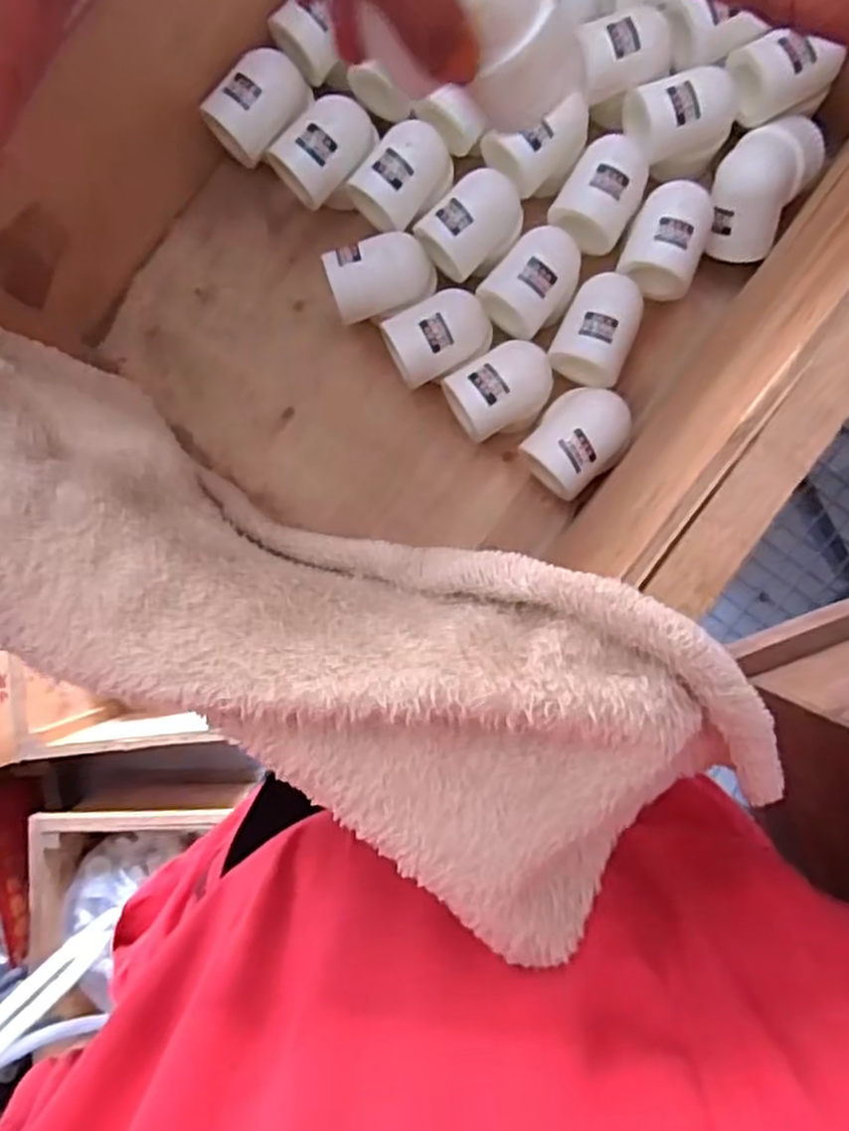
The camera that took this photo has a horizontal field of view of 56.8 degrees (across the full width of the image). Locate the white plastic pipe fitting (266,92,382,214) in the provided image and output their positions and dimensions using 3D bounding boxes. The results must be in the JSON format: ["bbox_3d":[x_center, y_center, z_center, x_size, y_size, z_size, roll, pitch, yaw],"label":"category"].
[{"bbox_3d":[-0.046,-0.202,0.391,0.037,0.034,0.050,41,92,3],"label":"white plastic pipe fitting"}]

